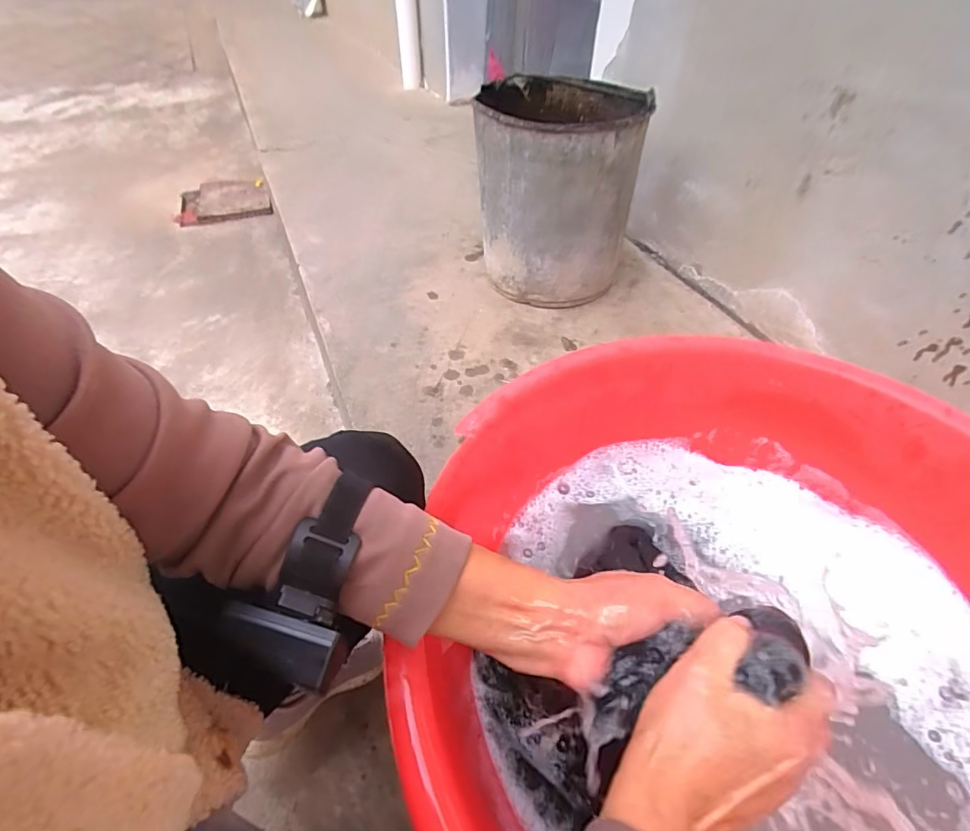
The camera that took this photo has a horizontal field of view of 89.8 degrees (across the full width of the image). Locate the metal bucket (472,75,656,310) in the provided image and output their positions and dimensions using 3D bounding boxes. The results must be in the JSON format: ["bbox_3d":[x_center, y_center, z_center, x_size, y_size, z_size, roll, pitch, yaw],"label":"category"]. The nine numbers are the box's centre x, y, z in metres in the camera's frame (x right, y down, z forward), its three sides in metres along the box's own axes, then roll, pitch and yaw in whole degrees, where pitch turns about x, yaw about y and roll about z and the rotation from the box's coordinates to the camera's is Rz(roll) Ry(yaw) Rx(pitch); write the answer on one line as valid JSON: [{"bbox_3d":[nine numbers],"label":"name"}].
[{"bbox_3d":[0.131,-0.403,0.901,0.268,0.317,0.266,9,47,10],"label":"metal bucket"}]

